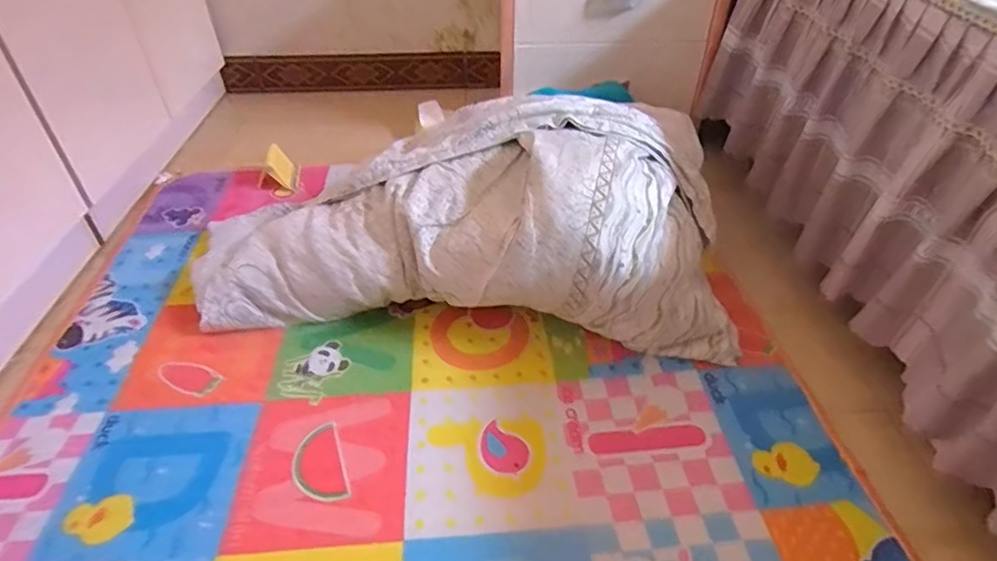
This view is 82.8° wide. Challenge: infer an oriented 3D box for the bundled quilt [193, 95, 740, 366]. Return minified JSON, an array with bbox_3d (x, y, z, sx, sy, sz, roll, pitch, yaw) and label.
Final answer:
[{"bbox_3d":[-0.073,-0.099,0.919,0.882,0.285,0.337,4,41,5],"label":"bundled quilt"}]

